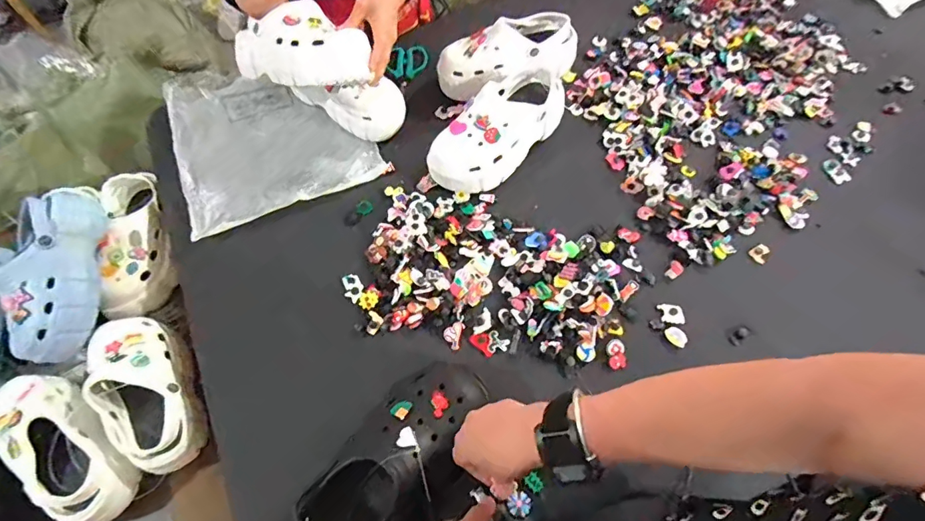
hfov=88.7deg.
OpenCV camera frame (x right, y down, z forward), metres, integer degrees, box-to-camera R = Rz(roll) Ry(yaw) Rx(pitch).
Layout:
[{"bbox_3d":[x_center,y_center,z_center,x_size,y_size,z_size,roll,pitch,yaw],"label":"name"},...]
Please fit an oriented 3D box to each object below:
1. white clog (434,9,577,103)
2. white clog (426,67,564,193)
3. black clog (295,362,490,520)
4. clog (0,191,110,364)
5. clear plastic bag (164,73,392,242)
[{"bbox_3d":[0.083,-0.362,0.845,0.250,0.106,0.104,-22,64,-10],"label":"white clog"},{"bbox_3d":[0.058,-0.207,0.768,0.113,0.087,0.241,39,69,19],"label":"white clog"},{"bbox_3d":[-0.067,0.224,0.530,0.117,0.106,0.249,32,67,17],"label":"black clog"},{"bbox_3d":[-0.618,0.019,0.717,0.115,0.102,0.263,-3,76,-1],"label":"clog"},{"bbox_3d":[-0.346,-0.228,0.834,0.325,0.037,0.350,-24,64,-11],"label":"clear plastic bag"}]

